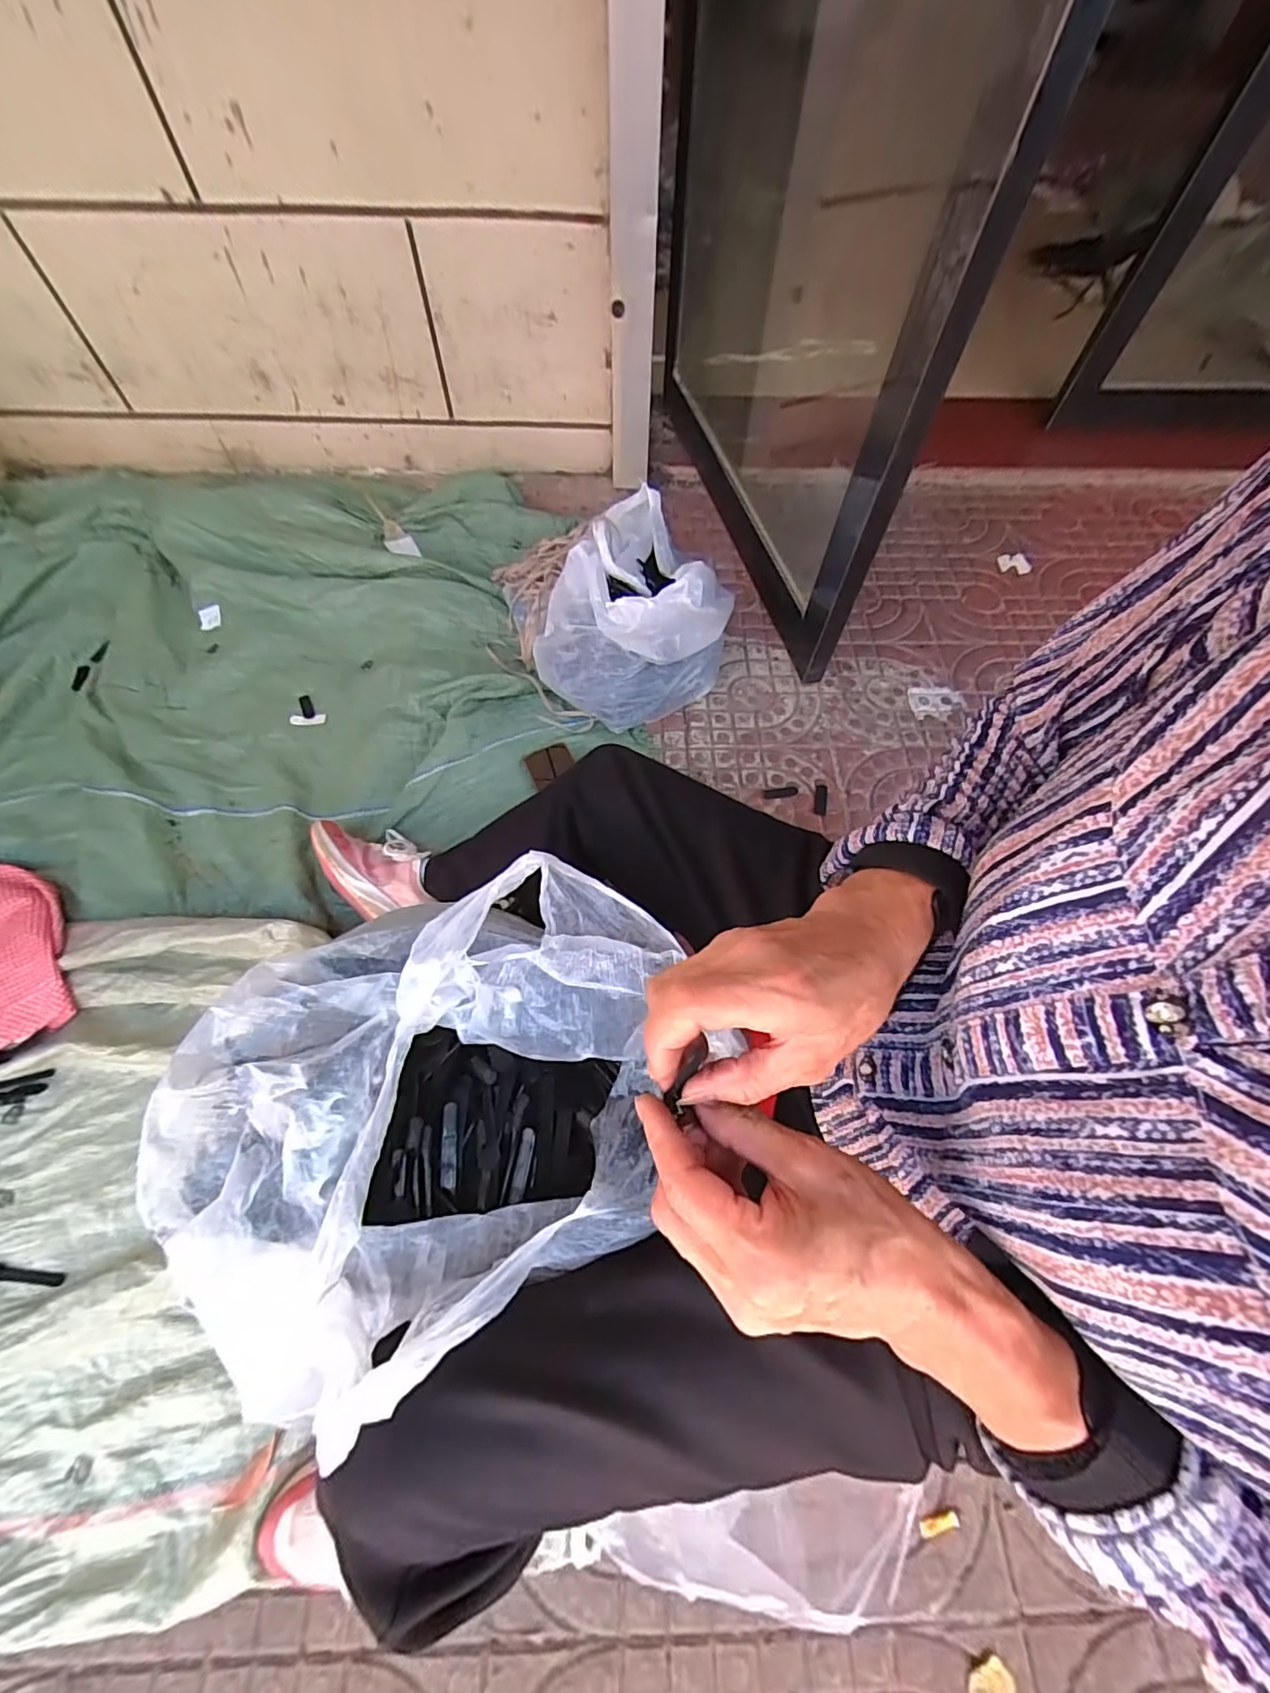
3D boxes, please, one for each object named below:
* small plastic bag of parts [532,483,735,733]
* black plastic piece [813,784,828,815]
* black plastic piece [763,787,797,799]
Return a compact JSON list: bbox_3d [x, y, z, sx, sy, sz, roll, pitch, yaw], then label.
[{"bbox_3d":[0.025,-0.422,0.982,0.274,0.226,0.423,24,63,11],"label":"small plastic bag of parts"},{"bbox_3d":[0.305,-0.077,0.934,0.020,0.004,0.060,11,63,6],"label":"black plastic piece"},{"bbox_3d":[0.238,-0.088,0.930,0.059,0.004,0.019,-10,62,-4],"label":"black plastic piece"}]

